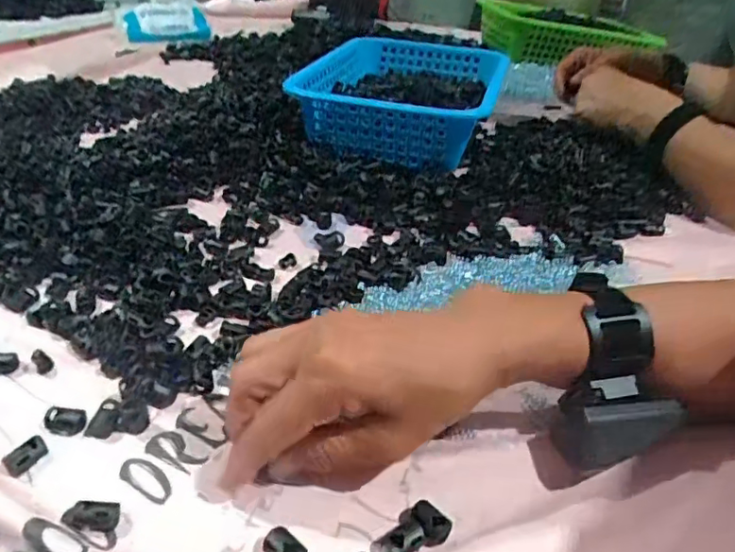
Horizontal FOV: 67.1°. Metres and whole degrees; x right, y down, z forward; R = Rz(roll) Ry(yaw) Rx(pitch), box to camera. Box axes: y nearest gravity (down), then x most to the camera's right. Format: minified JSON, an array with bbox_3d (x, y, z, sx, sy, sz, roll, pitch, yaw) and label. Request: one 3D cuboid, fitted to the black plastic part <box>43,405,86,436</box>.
[{"bbox_3d":[-0.169,0.081,0.310,0.020,0.012,0.015,8,34,3],"label":"black plastic part"}]

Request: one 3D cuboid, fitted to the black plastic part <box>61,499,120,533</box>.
[{"bbox_3d":[-0.133,0.113,0.266,0.026,0.007,0.014,11,35,8],"label":"black plastic part"}]

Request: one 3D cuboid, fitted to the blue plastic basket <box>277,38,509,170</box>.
[{"bbox_3d":[0.042,-0.218,0.674,0.213,0.078,0.294,11,35,8],"label":"blue plastic basket"}]

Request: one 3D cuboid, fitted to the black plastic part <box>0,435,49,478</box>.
[{"bbox_3d":[-0.179,0.094,0.290,0.014,0.005,0.021,23,38,24],"label":"black plastic part"}]

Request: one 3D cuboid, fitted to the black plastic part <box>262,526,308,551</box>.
[{"bbox_3d":[-0.038,0.126,0.256,0.021,0.007,0.014,26,39,28],"label":"black plastic part"}]

